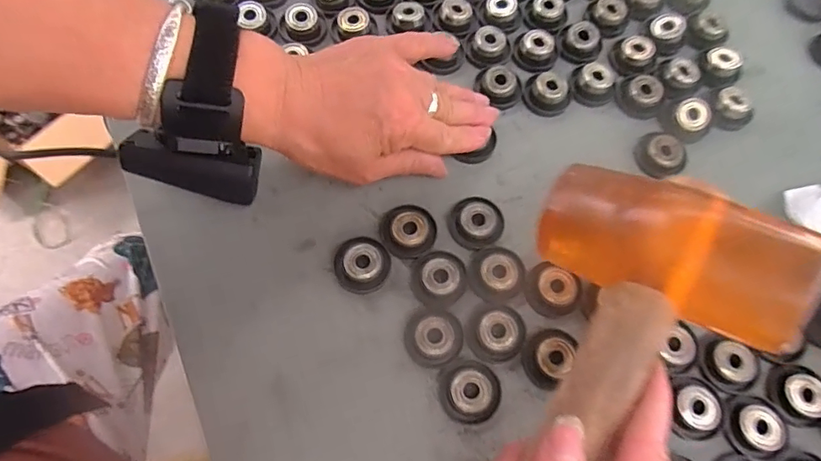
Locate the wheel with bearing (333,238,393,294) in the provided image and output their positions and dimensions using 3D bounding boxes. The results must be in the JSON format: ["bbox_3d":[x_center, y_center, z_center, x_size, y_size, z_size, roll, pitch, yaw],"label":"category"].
[{"bbox_3d":[-0.028,0.019,0.294,0.031,0.009,0.032,0,68,-1],"label":"wheel with bearing"}]

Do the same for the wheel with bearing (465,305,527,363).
[{"bbox_3d":[0.049,0.056,0.280,0.033,0.008,0.029,-9,69,-5],"label":"wheel with bearing"}]

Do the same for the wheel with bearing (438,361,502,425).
[{"bbox_3d":[0.032,0.085,0.269,0.031,0.008,0.031,0,68,-1],"label":"wheel with bearing"}]

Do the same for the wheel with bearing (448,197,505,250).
[{"bbox_3d":[0.040,-0.006,0.308,0.031,0.007,0.031,0,68,-1],"label":"wheel with bearing"}]

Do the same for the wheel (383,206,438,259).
[{"bbox_3d":[-0.001,0.000,0.303,0.031,0.010,0.034,0,68,-1],"label":"wheel"}]

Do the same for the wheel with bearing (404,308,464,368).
[{"bbox_3d":[0.014,0.058,0.279,0.032,0.009,0.029,-20,70,-9],"label":"wheel with bearing"}]

